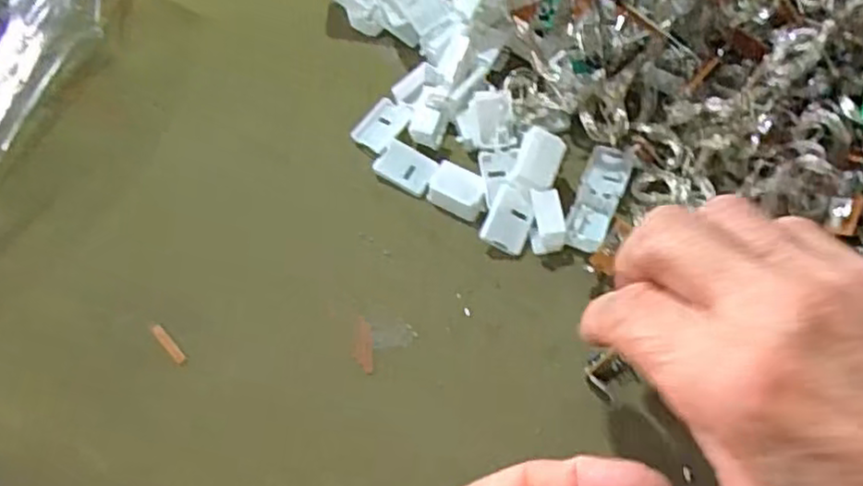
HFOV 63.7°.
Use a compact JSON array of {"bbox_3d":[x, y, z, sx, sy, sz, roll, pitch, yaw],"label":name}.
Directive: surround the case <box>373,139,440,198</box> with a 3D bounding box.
[{"bbox_3d":[-0.012,-0.035,0.330,0.027,0.007,0.020,31,68,17],"label":"case"}]

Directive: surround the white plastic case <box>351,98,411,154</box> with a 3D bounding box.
[{"bbox_3d":[-0.024,-0.058,0.341,0.020,0.005,0.028,33,69,18],"label":"white plastic case"}]

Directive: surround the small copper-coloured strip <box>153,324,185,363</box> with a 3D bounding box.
[{"bbox_3d":[-0.111,0.042,0.292,0.004,0.004,0.021,-41,68,-17],"label":"small copper-coloured strip"}]

